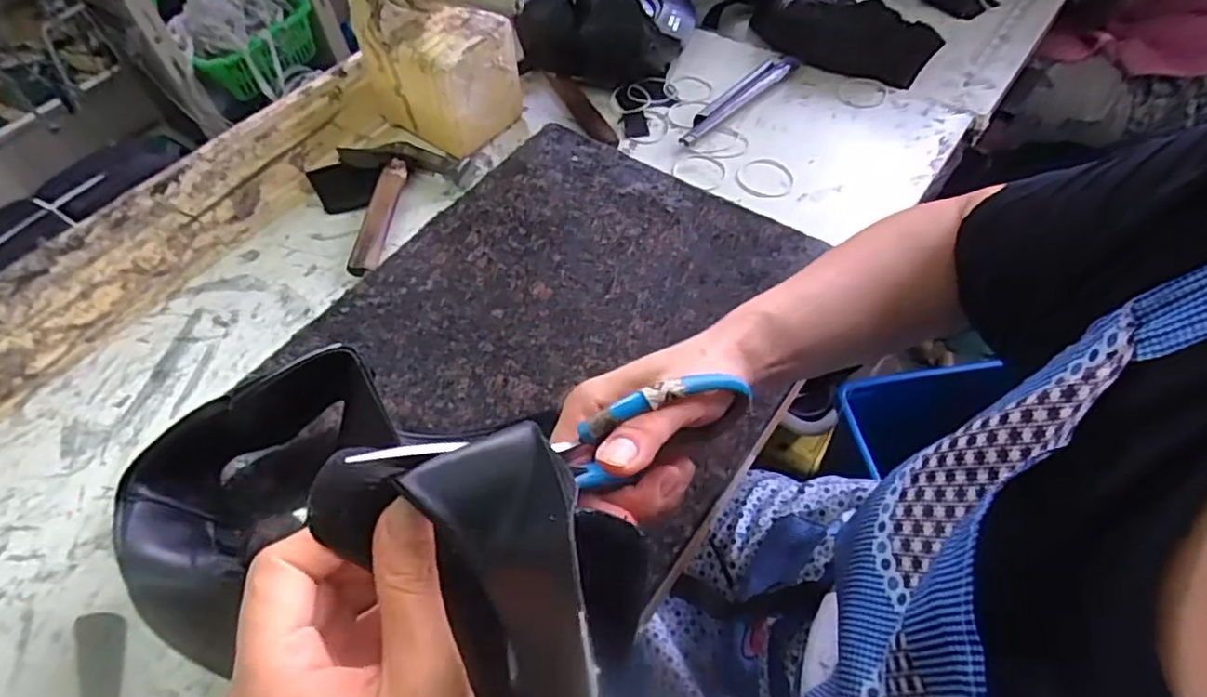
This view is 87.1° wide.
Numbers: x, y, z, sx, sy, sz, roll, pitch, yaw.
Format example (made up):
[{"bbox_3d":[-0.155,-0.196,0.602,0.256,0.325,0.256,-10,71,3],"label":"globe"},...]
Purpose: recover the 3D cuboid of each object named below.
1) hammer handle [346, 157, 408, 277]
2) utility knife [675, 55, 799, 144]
[{"bbox_3d":[-0.213,-0.127,0.607,0.027,0.017,0.136,1,56,5],"label":"hammer handle"},{"bbox_3d":[0.147,-0.270,0.678,0.029,0.010,0.187,36,65,25],"label":"utility knife"}]

